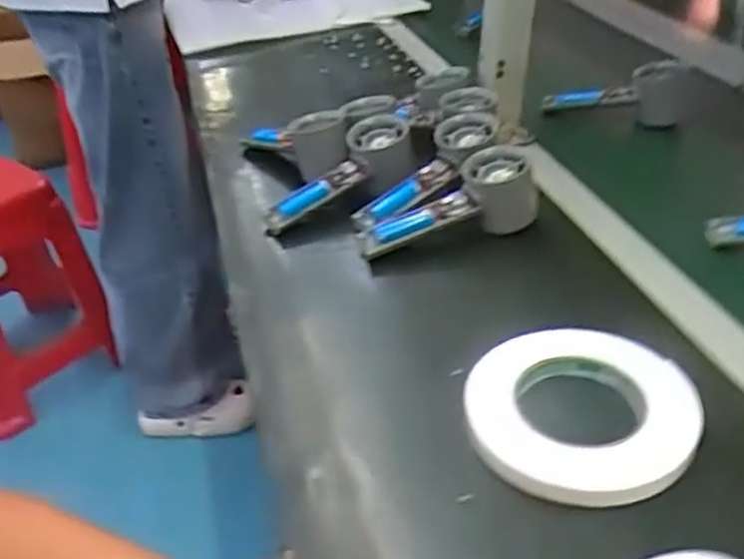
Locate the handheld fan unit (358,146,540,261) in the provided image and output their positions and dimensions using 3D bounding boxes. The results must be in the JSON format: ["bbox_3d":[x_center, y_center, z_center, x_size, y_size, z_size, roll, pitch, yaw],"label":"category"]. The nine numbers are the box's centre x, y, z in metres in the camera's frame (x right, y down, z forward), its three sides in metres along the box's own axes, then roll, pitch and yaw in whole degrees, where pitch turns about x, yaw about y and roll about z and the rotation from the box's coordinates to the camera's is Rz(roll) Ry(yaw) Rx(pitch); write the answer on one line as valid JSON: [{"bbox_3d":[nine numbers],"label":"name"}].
[{"bbox_3d":[0.066,-0.056,0.646,0.158,0.057,0.048,-20,36,6],"label":"handheld fan unit"}]

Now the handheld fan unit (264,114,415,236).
[{"bbox_3d":[-0.028,-0.092,0.699,0.161,0.054,0.063,-34,42,-4],"label":"handheld fan unit"}]

